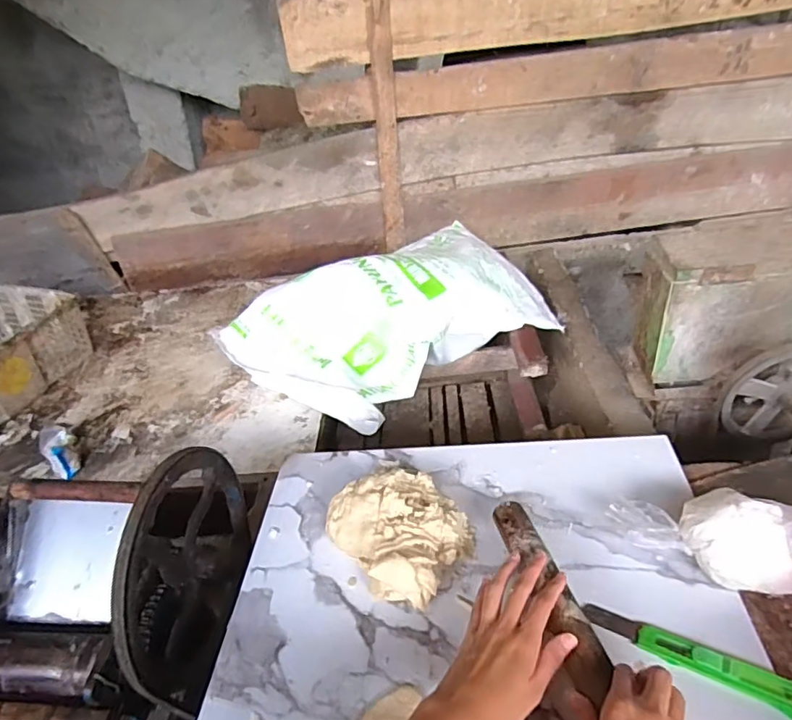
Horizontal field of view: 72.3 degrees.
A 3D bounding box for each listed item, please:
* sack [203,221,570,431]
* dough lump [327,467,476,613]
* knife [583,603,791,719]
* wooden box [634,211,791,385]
[{"bbox_3d":[-0.007,-0.104,1.191,0.639,0.182,0.395,-27,41,-24],"label":"sack"},{"bbox_3d":[0.001,0.181,0.589,0.130,0.059,0.156,-34,44,-31],"label":"dough lump"},{"bbox_3d":[0.260,0.255,0.464,0.188,0.022,0.038,20,44,32],"label":"knife"},{"bbox_3d":[0.619,-0.101,0.952,0.340,0.228,0.136,-4,37,4],"label":"wooden box"}]

